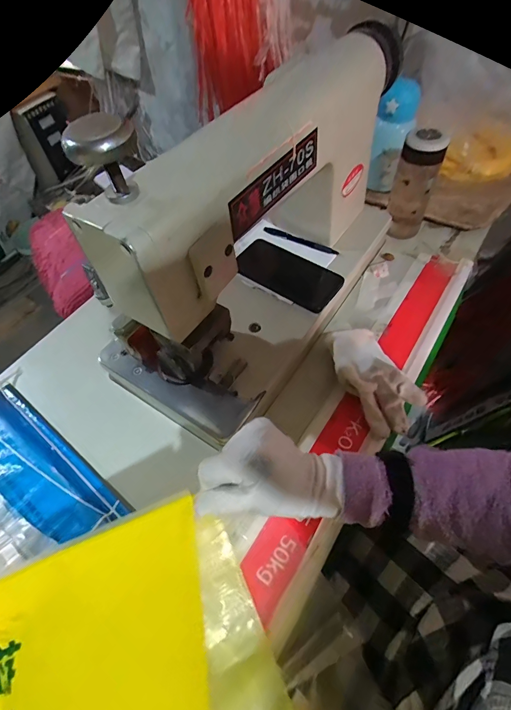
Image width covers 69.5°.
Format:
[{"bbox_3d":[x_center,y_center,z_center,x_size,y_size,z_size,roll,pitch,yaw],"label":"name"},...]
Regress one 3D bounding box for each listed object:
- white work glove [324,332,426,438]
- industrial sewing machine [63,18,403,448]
[{"bbox_3d":[0.161,0.027,0.506,0.087,0.036,0.156,-23,57,-10],"label":"white work glove"},{"bbox_3d":[0.026,-0.163,0.492,0.219,0.303,0.464,33,65,24],"label":"industrial sewing machine"}]

